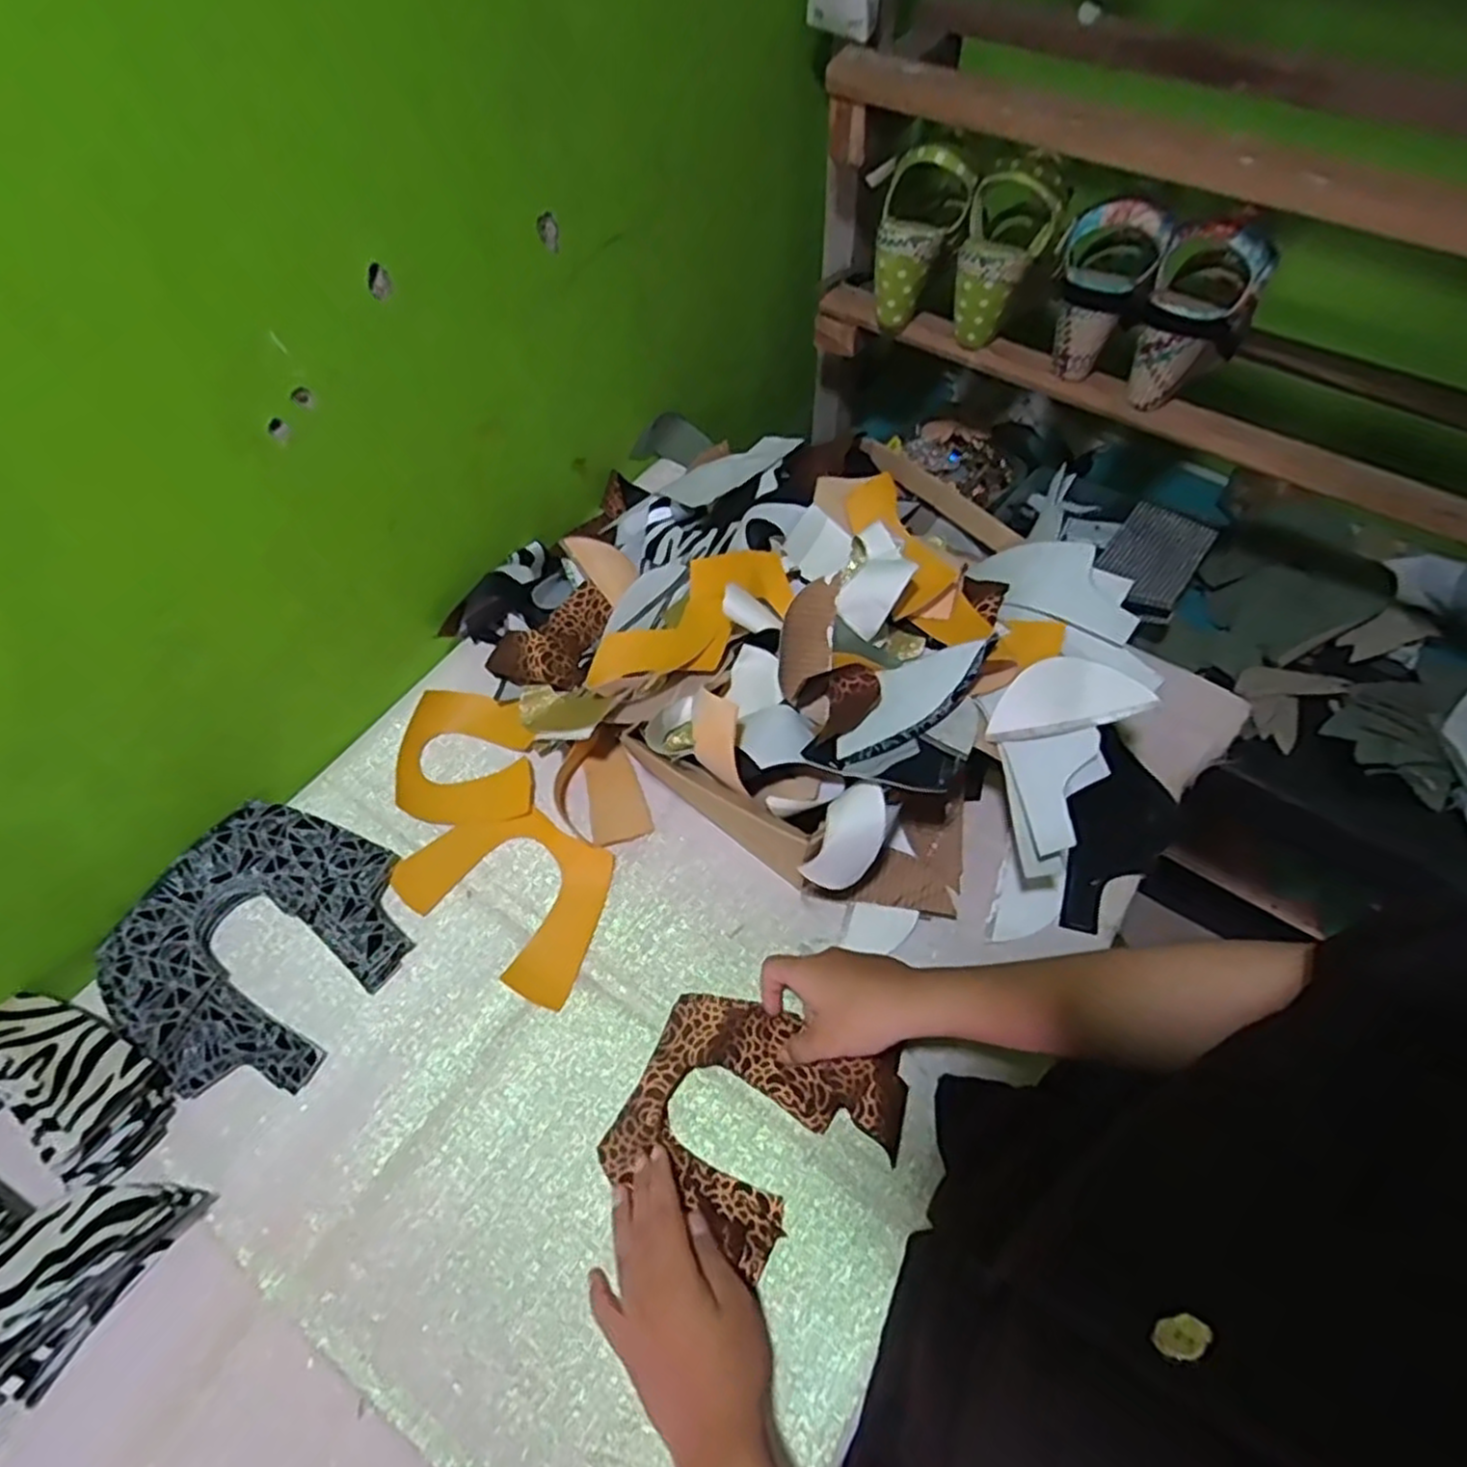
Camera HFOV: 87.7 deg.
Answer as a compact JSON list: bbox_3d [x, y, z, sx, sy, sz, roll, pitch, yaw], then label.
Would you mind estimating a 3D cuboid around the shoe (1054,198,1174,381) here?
[{"bbox_3d":[0.319,-0.390,0.666,0.079,0.129,0.076,20,61,13],"label":"shoe"}]

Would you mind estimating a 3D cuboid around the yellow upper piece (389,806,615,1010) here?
[{"bbox_3d":[-0.172,0.118,0.599,0.176,0.016,0.116,28,66,23],"label":"yellow upper piece"}]

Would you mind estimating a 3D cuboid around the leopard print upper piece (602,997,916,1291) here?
[{"bbox_3d":[0.015,0.254,0.500,0.164,0.042,0.141,24,63,13],"label":"leopard print upper piece"}]

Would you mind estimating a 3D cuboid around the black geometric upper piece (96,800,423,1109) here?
[{"bbox_3d":[-0.349,0.153,0.565,0.182,0.027,0.189,29,64,15],"label":"black geometric upper piece"}]

